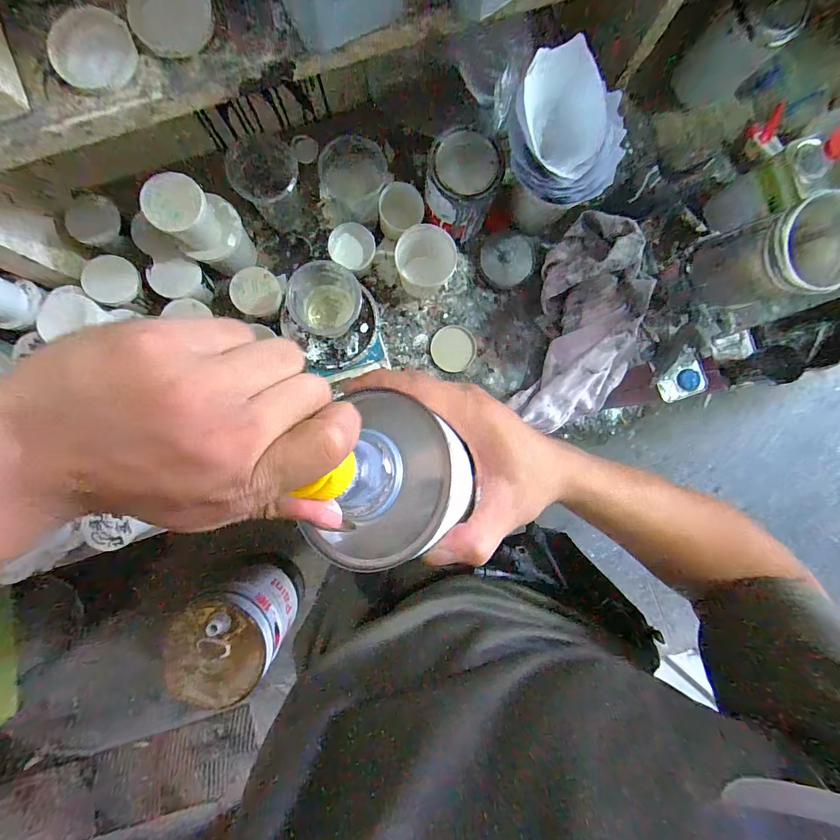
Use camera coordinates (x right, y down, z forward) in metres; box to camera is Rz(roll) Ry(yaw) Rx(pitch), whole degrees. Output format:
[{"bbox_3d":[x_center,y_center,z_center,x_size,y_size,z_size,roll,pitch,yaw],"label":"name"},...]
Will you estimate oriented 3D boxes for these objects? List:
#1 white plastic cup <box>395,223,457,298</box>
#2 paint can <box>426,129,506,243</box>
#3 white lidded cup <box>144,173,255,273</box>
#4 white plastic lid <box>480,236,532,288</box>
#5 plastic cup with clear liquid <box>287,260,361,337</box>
[{"bbox_3d":[0.003,-0.253,0.598,0.095,0.095,0.079,-35,89,-3],"label":"white plastic cup"},{"bbox_3d":[0.060,-0.346,0.553,0.103,0.118,0.098,0,88,-2],"label":"paint can"},{"bbox_3d":[-0.308,-0.271,0.485,0.068,0.074,0.069,0,88,-2],"label":"white lidded cup"},{"bbox_3d":[0.149,-0.271,0.629,0.083,0.009,0.078,2,116,4],"label":"white plastic lid"},{"bbox_3d":[-0.129,-0.163,0.540,0.086,0.116,0.082,0,88,-2],"label":"plastic cup with clear liquid"}]

